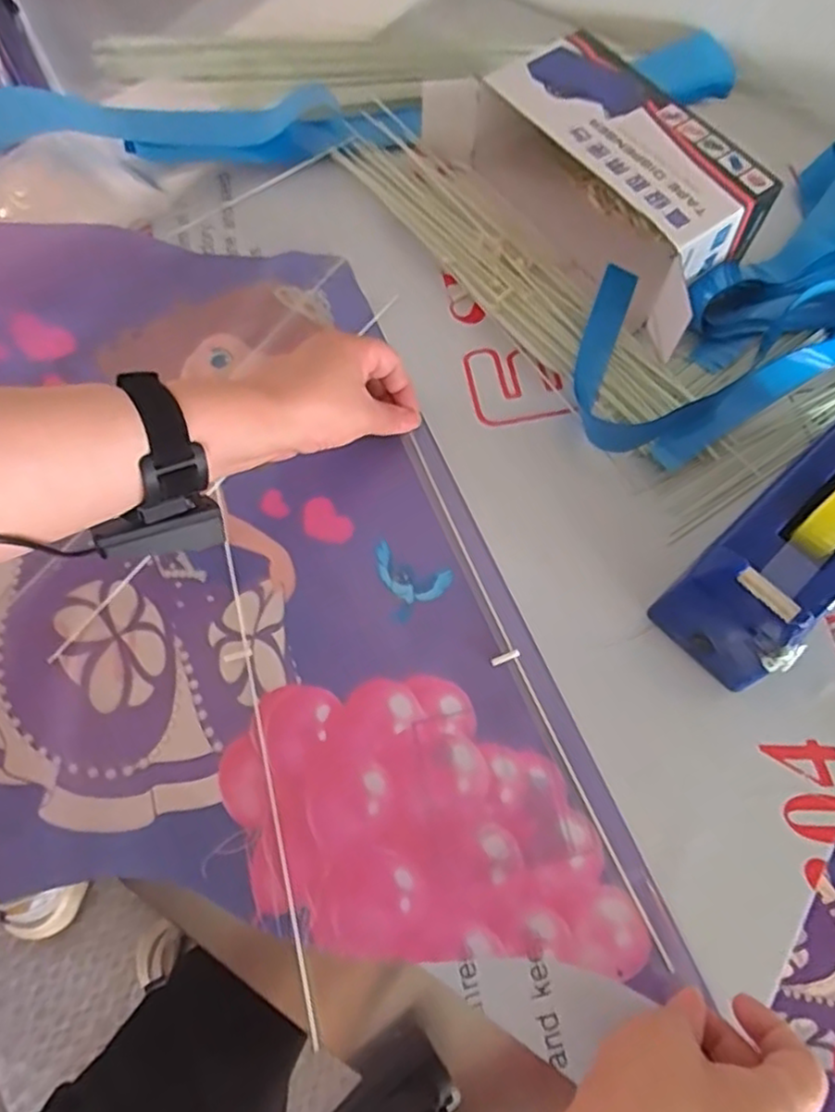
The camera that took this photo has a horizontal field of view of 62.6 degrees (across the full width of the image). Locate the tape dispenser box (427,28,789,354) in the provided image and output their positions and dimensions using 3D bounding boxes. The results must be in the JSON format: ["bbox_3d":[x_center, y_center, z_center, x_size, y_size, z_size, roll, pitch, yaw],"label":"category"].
[{"bbox_3d":[0.141,-0.291,0.527,0.123,0.076,0.271,-35,72,-13],"label":"tape dispenser box"}]

